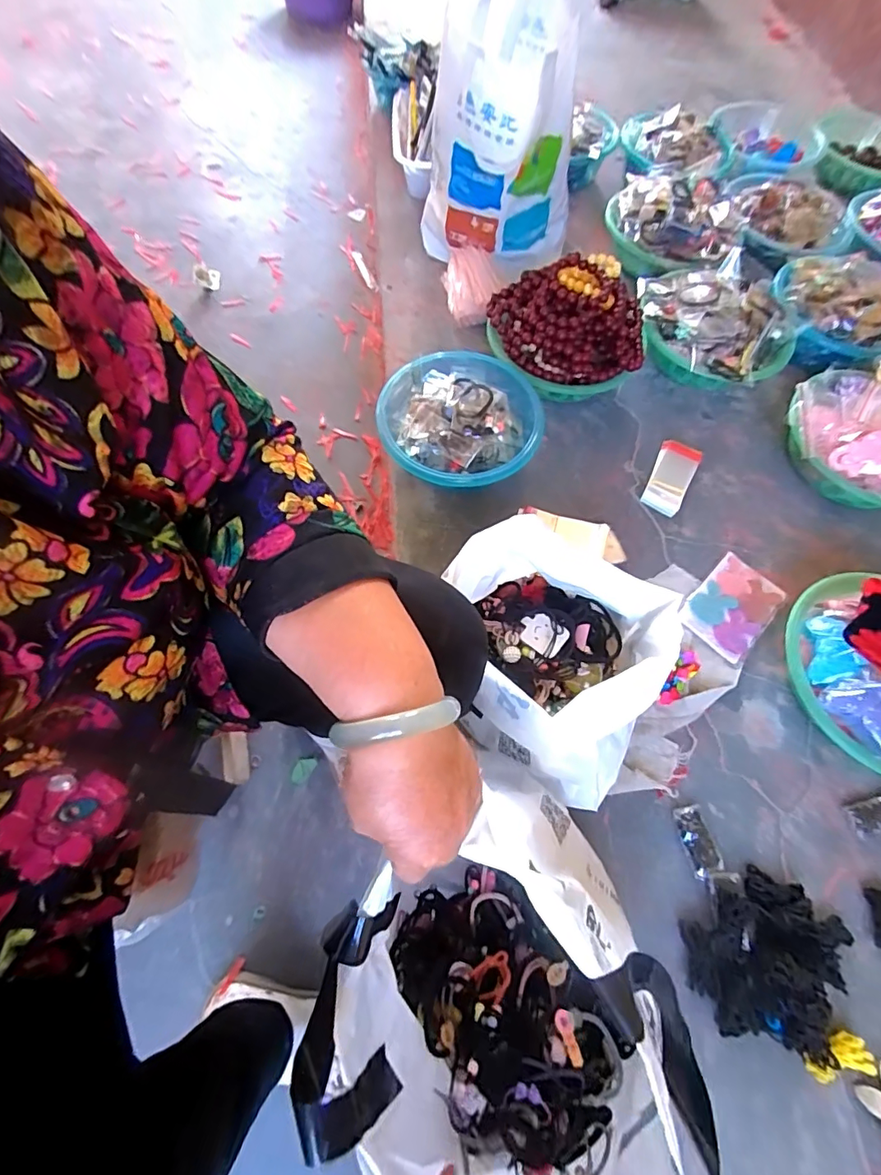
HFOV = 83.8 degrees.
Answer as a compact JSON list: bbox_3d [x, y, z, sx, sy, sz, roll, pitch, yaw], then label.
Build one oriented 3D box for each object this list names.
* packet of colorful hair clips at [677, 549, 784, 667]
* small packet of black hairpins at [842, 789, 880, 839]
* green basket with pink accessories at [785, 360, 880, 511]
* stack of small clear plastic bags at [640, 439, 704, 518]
[{"bbox_3d":[0.389,0.024,0.653,0.094,0.005,0.140,42,71,13],"label":"packet of colorful hair clips"},{"bbox_3d":[0.498,0.258,0.561,0.066,0.004,0.038,-13,69,-9],"label":"small packet of black hairpins"},{"bbox_3d":[0.621,-0.211,0.712,0.228,0.110,0.230,-34,73,-16],"label":"green basket with pink accessories"},{"bbox_3d":[0.345,-0.168,0.729,0.057,0.017,0.136,26,68,8],"label":"stack of small clear plastic bags"}]

